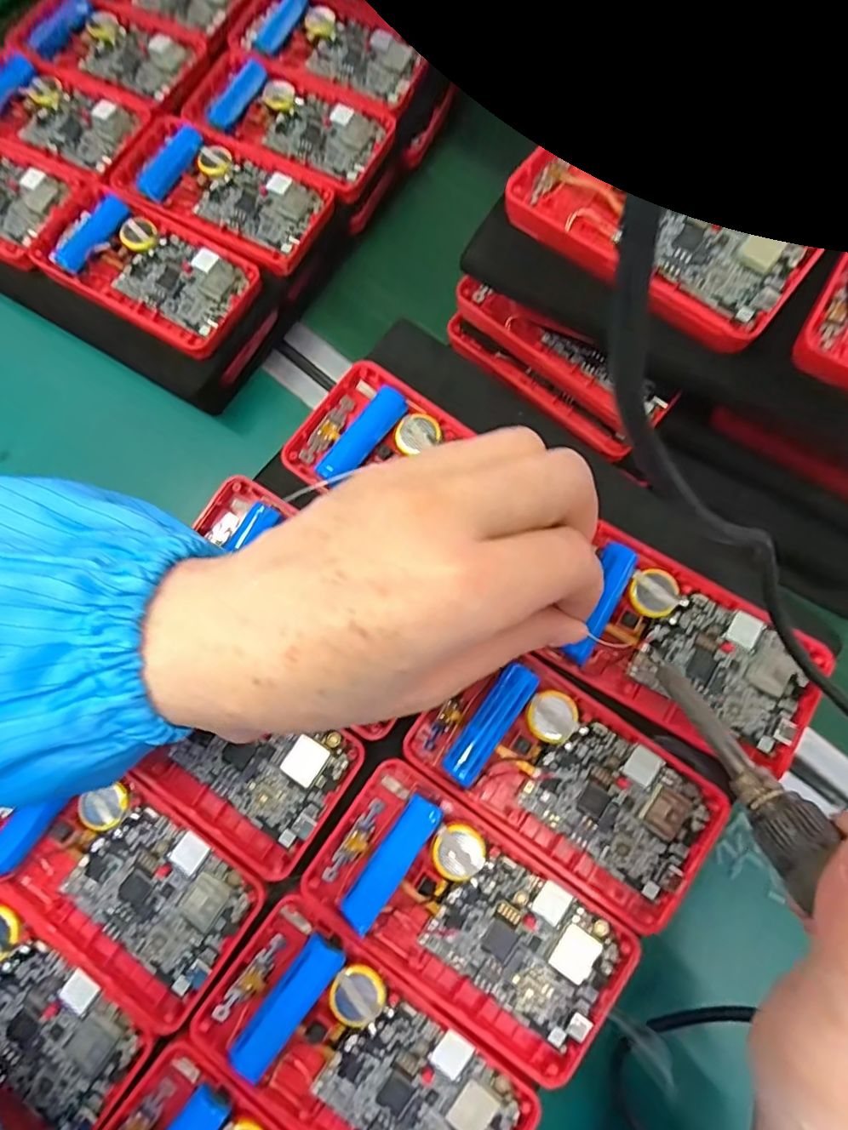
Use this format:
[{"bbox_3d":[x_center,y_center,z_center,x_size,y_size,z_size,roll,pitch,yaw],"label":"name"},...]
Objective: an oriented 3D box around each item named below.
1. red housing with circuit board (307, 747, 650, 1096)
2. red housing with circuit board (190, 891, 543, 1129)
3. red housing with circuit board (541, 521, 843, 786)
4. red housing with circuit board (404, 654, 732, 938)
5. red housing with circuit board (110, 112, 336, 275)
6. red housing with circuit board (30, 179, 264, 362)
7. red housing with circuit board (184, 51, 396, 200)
[{"bbox_3d":[0.017,0.134,0.211,0.118,0.014,0.061,34,80,10],"label":"red housing with circuit board"},{"bbox_3d":[-0.022,0.183,0.202,0.118,0.016,0.062,35,80,10],"label":"red housing with circuit board"},{"bbox_3d":[0.109,0.036,0.226,0.103,0.016,0.062,27,75,6],"label":"red housing with circuit board"},{"bbox_3d":[0.057,0.084,0.219,0.116,0.019,0.061,34,80,10],"label":"red housing with circuit board"},{"bbox_3d":[-0.118,-0.219,0.327,0.120,0.014,0.062,27,79,9],"label":"red housing with circuit board"},{"bbox_3d":[-0.156,-0.168,0.312,0.119,0.014,0.064,29,79,9],"label":"red housing with circuit board"},{"bbox_3d":[-0.082,-0.269,0.339,0.119,0.013,0.065,27,79,9],"label":"red housing with circuit board"}]

